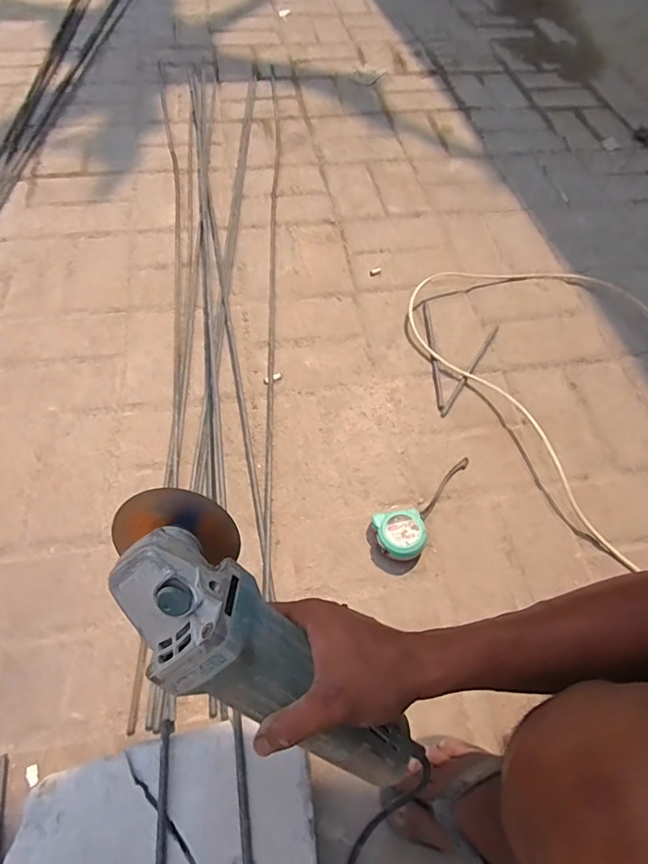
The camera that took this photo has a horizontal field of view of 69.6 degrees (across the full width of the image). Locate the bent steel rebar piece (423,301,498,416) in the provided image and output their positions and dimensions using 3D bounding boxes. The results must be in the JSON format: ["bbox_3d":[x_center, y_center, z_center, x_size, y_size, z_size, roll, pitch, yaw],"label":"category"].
[{"bbox_3d":[0.215,-0.124,0.800,0.136,0.011,0.220,17,59,8],"label":"bent steel rebar piece"}]

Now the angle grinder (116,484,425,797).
[{"bbox_3d":[-0.038,0.153,0.306,0.270,0.075,0.089,49,65,-7],"label":"angle grinder"}]

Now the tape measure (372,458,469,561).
[{"bbox_3d":[0.153,0.107,0.646,0.189,0.034,0.069,-30,64,-19],"label":"tape measure"}]

